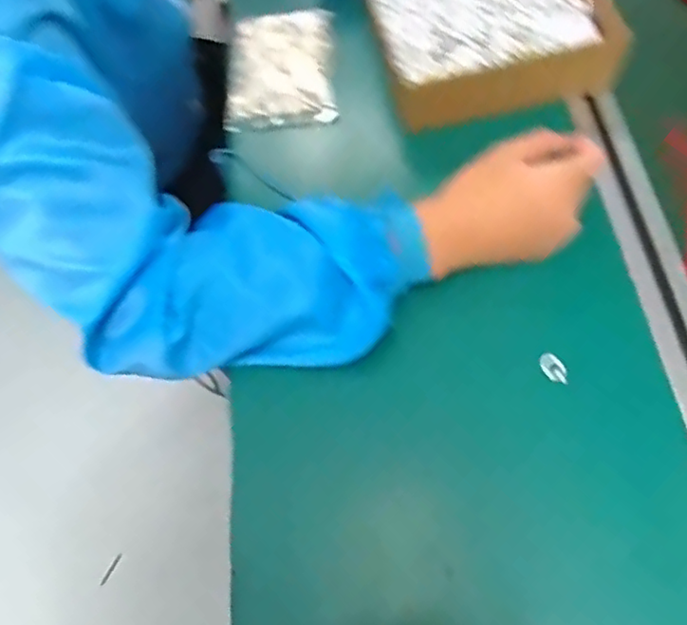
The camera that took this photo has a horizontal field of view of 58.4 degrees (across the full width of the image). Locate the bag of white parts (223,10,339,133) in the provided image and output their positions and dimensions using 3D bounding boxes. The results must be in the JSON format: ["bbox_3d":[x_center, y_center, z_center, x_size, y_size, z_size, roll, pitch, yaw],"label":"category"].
[{"bbox_3d":[-0.062,-0.243,0.590,0.101,0.031,0.150,-4,62,2],"label":"bag of white parts"}]

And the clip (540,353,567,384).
[{"bbox_3d":[0.146,0.039,0.426,0.013,0.006,0.023,-42,67,-16],"label":"clip"}]

